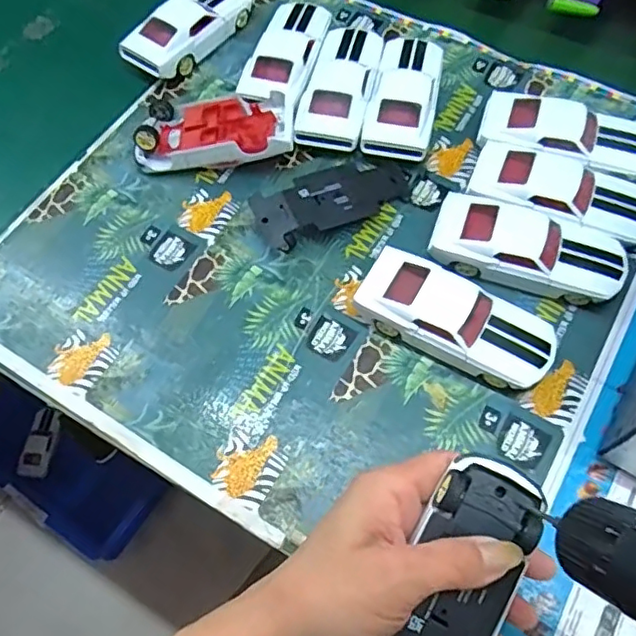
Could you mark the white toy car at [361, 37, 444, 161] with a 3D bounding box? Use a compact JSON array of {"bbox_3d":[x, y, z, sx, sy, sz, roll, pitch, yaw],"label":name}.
[{"bbox_3d":[0.071,-0.181,0.476,0.051,0.031,0.125,10,66,7],"label":"white toy car"}]

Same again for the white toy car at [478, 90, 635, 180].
[{"bbox_3d":[0.192,-0.138,0.447,0.130,0.037,0.062,17,67,10],"label":"white toy car"}]

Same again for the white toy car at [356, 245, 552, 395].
[{"bbox_3d":[0.090,0.002,0.384,0.126,0.035,0.052,26,69,14],"label":"white toy car"}]

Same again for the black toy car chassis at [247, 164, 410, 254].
[{"bbox_3d":[0.012,-0.091,0.437,0.121,0.025,0.046,-26,67,-9],"label":"black toy car chassis"}]

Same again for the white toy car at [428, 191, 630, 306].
[{"bbox_3d":[0.146,-0.047,0.405,0.128,0.036,0.055,17,67,10],"label":"white toy car"}]

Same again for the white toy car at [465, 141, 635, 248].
[{"bbox_3d":[0.177,-0.088,0.425,0.128,0.037,0.055,17,67,10],"label":"white toy car"}]

